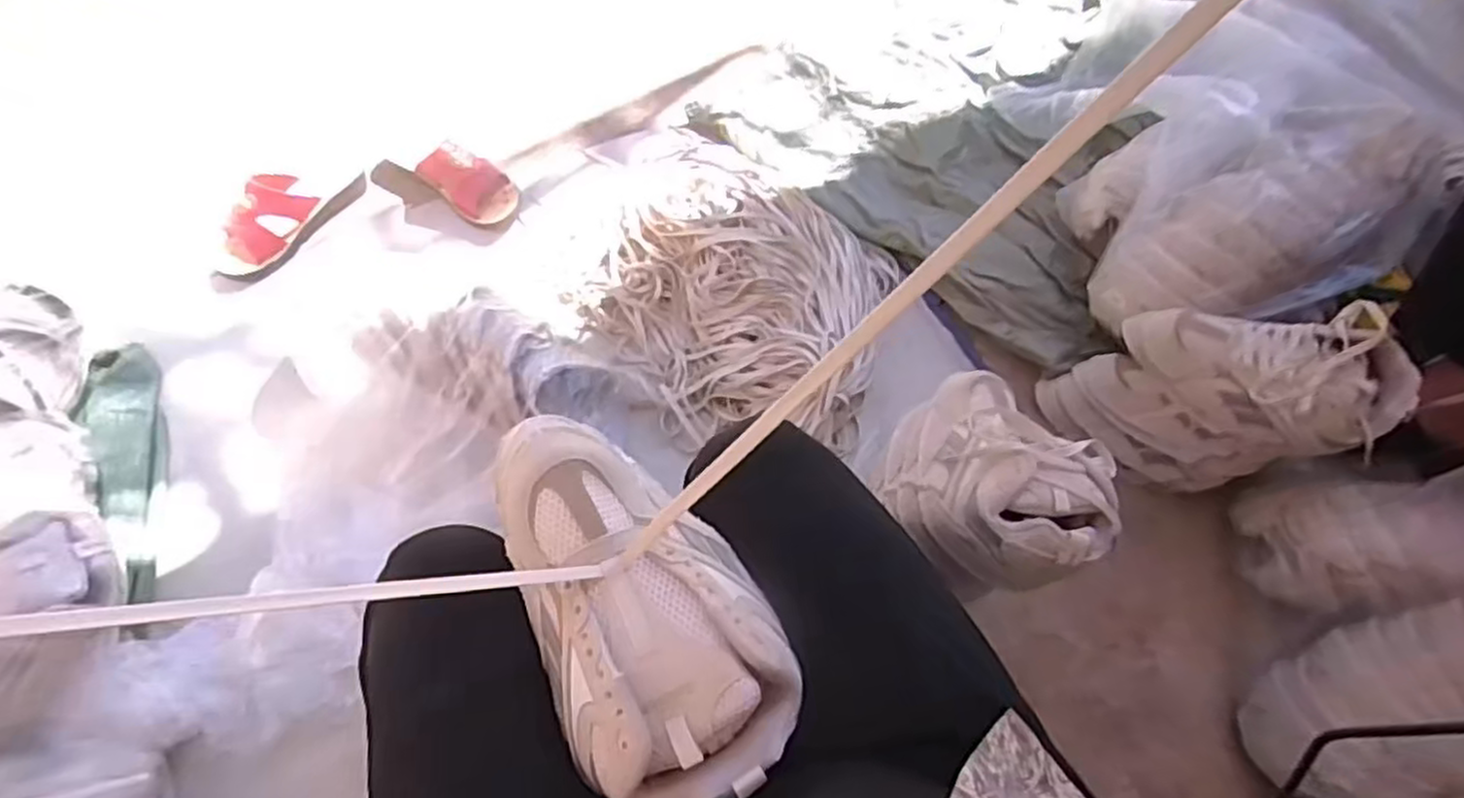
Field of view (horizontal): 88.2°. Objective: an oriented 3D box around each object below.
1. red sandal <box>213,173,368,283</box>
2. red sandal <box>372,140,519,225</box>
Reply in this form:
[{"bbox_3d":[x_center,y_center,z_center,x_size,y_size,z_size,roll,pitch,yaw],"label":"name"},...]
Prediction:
[{"bbox_3d":[-0.585,-0.244,0.987,0.090,0.055,0.217,27,68,6],"label":"red sandal"},{"bbox_3d":[-0.396,-0.302,1.029,0.215,0.073,0.079,21,68,4],"label":"red sandal"}]

